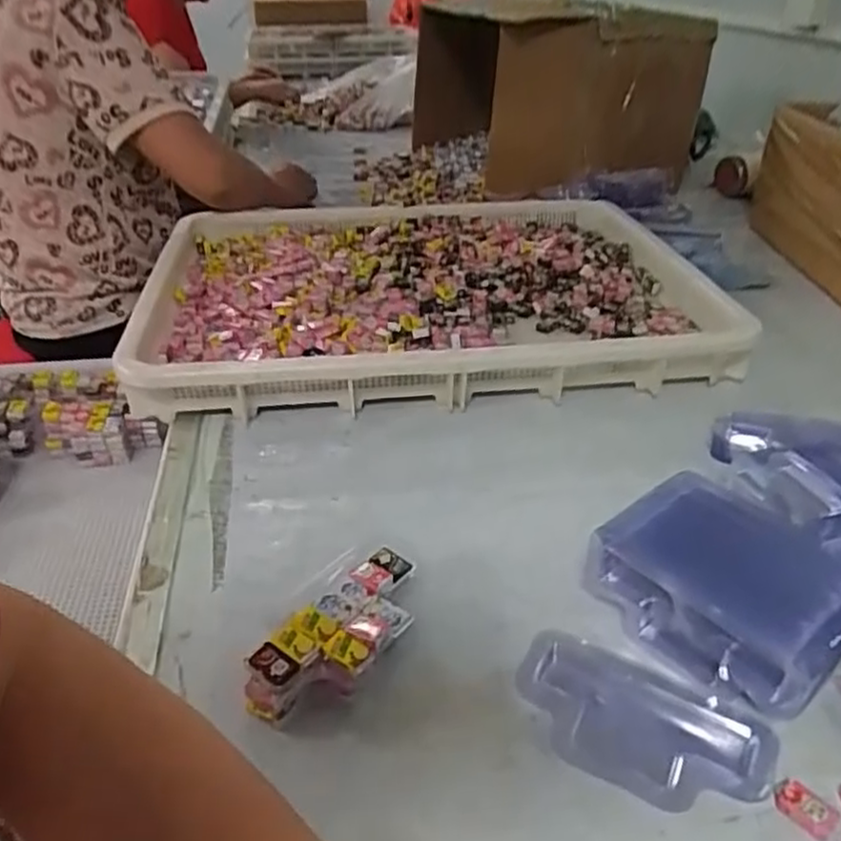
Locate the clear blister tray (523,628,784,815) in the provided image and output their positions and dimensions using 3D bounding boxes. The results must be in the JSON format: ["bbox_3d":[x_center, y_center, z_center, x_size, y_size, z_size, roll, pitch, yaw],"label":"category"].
[{"bbox_3d":[0.121,0.169,0.408,0.139,0.011,0.082,20,38,29],"label":"clear blister tray"}]

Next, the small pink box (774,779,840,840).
[{"bbox_3d":[0.195,0.197,0.369,0.028,0.004,0.020,25,40,34],"label":"small pink box"}]

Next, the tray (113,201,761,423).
[{"bbox_3d":[-0.001,-0.161,0.891,0.628,0.068,0.492,-5,33,-7],"label":"tray"}]

